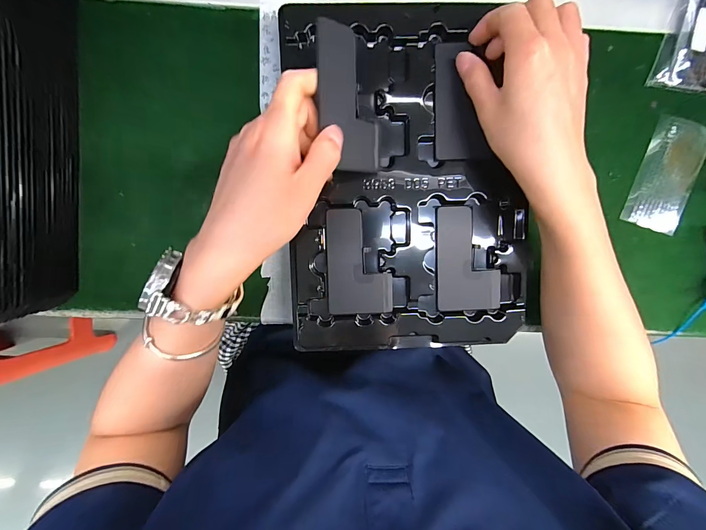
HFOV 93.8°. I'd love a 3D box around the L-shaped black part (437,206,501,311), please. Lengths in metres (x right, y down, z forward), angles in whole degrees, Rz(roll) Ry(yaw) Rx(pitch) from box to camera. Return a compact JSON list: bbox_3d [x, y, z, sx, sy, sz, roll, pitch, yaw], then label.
[{"bbox_3d":[0.106,-0.005,0.303,0.056,0.006,0.094,-3,97,-2],"label":"L-shaped black part"}]

